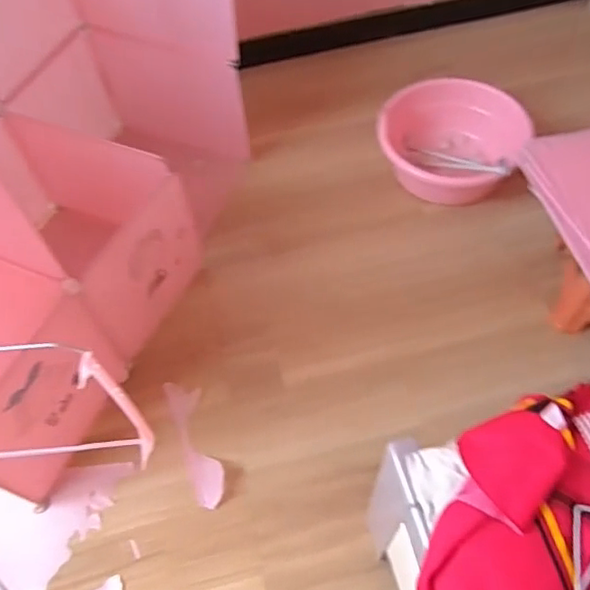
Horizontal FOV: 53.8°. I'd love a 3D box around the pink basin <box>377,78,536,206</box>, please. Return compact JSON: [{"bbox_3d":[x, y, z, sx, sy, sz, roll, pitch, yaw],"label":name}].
[{"bbox_3d":[0.425,-0.435,1.648,0.392,0.163,0.320,26,65,20],"label":"pink basin"}]

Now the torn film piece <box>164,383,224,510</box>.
[{"bbox_3d":[-0.218,0.322,1.290,0.071,0.014,0.293,-20,59,-7],"label":"torn film piece"}]

